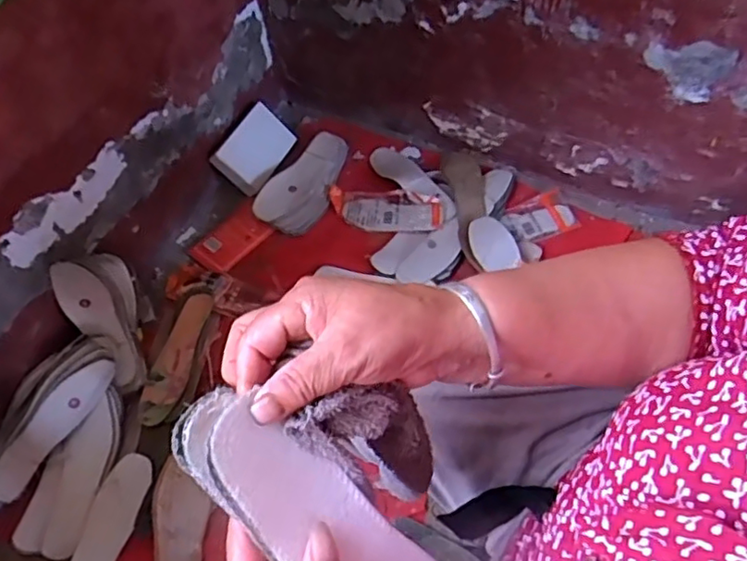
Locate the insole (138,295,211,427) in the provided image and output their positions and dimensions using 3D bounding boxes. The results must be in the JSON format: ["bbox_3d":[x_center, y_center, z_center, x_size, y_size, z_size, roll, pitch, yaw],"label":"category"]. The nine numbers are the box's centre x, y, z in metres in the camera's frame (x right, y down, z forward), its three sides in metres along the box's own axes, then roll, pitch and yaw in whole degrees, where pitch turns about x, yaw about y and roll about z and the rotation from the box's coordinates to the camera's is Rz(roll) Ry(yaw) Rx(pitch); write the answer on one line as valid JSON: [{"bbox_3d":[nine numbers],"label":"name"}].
[{"bbox_3d":[-0.305,0.116,0.942,0.059,0.014,0.215,8,64,15],"label":"insole"}]

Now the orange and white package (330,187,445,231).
[{"bbox_3d":[0.021,-0.131,1.106,0.212,0.027,0.081,10,59,11],"label":"orange and white package"}]

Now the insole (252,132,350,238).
[{"bbox_3d":[-0.130,-0.193,1.133,0.111,0.043,0.232,12,59,12],"label":"insole"}]

